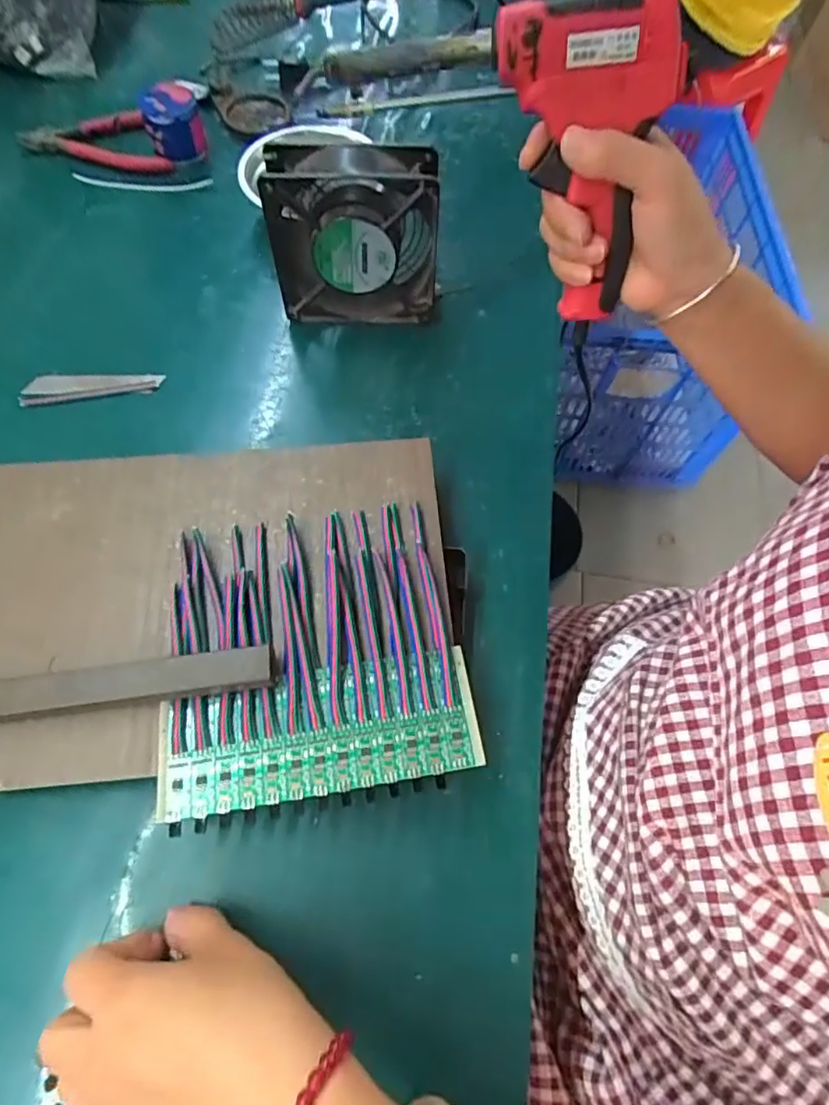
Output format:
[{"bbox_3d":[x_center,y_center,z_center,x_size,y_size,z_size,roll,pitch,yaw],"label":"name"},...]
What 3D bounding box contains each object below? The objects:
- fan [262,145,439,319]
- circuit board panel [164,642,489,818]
[{"bbox_3d":[-0.044,-0.237,0.454,0.122,0.126,0.048,2,63,0],"label":"fan"},{"bbox_3d":[-0.050,0.094,0.315,0.163,0.004,0.064,-8,63,-5],"label":"circuit board panel"}]

